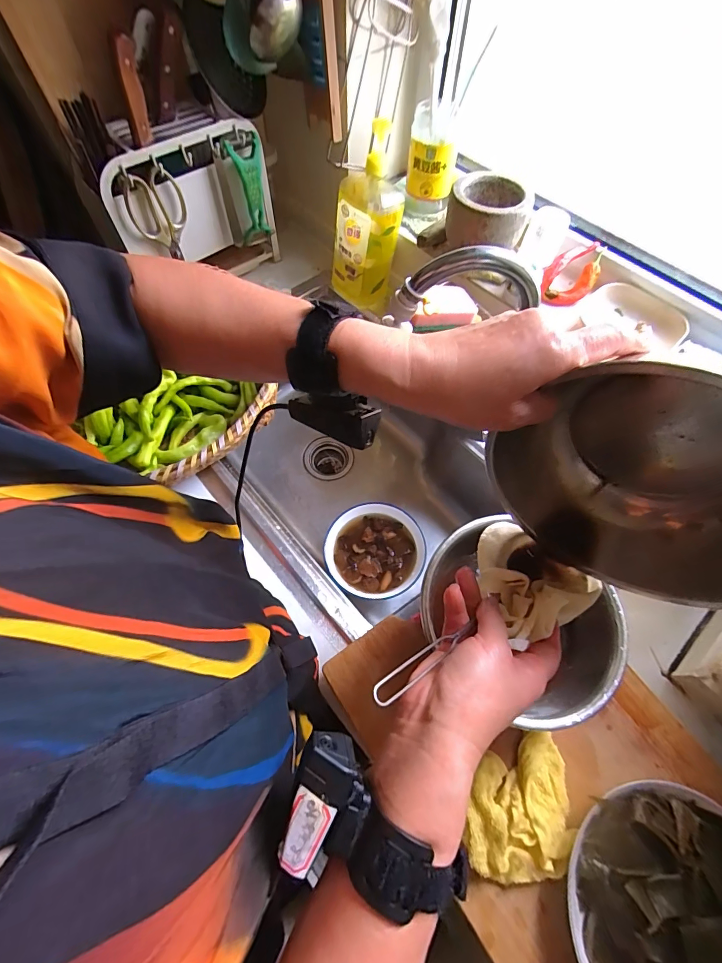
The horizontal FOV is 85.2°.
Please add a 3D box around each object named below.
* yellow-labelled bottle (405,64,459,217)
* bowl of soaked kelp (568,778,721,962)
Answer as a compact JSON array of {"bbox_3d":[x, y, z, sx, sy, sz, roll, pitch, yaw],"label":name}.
[{"bbox_3d":[0.126,-0.571,0.682,0.084,0.168,0.084,6,63,3],"label":"yellow-labelled bottle"},{"bbox_3d":[0.299,0.402,0.355,0.190,0.066,0.204,0,63,0],"label":"bowl of soaked kelp"}]

